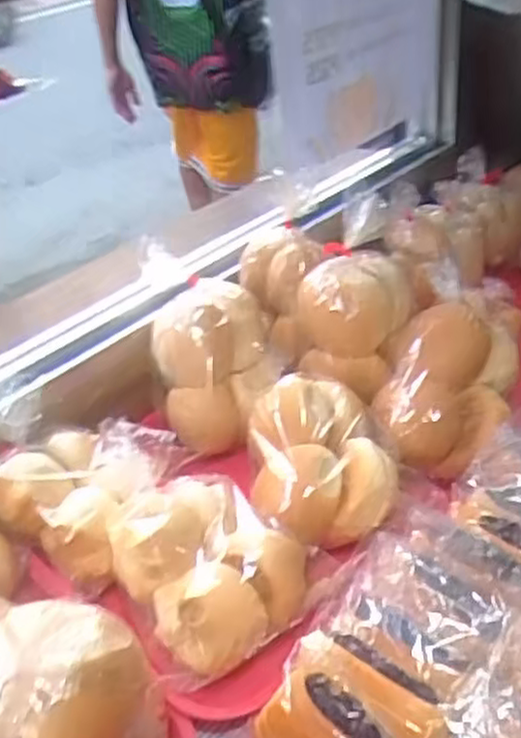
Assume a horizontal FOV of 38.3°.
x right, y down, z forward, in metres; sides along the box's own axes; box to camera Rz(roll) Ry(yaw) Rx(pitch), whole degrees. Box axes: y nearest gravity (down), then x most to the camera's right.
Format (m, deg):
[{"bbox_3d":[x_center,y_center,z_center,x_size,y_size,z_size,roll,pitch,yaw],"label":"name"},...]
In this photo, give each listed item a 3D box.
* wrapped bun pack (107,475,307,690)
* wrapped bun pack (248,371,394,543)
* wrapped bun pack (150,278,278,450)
[{"bbox_3d":[-0.040,0.136,0.549,0.124,0.066,0.143,-21,38,-17],"label":"wrapped bun pack"},{"bbox_3d":[0.047,0.072,0.621,0.114,0.069,0.152,-11,37,-5],"label":"wrapped bun pack"},{"bbox_3d":[-0.041,-0.006,0.709,0.110,0.123,0.108,-11,37,-5],"label":"wrapped bun pack"}]

